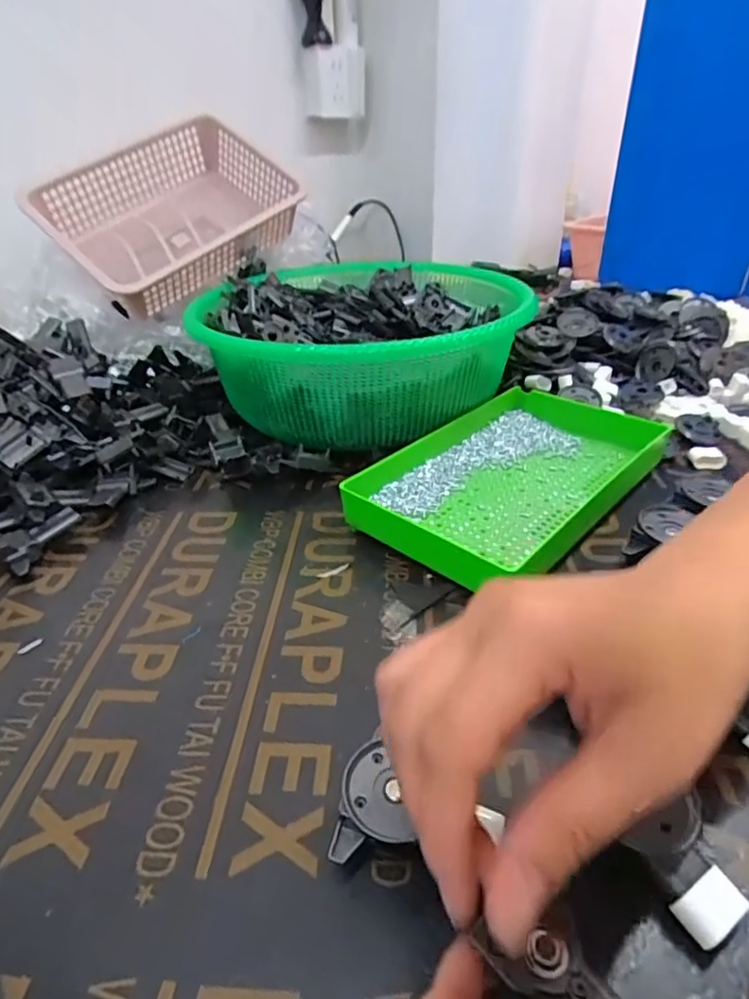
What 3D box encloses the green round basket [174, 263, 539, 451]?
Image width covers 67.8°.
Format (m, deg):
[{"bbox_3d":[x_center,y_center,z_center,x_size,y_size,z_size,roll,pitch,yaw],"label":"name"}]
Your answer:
[{"bbox_3d":[-0.010,-0.177,0.563,0.305,0.098,0.320,3,33,8],"label":"green round basket"}]

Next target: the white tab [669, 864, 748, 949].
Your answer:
[{"bbox_3d":[0.124,0.149,0.204,0.024,0.006,0.016,-19,36,-23],"label":"white tab"}]

